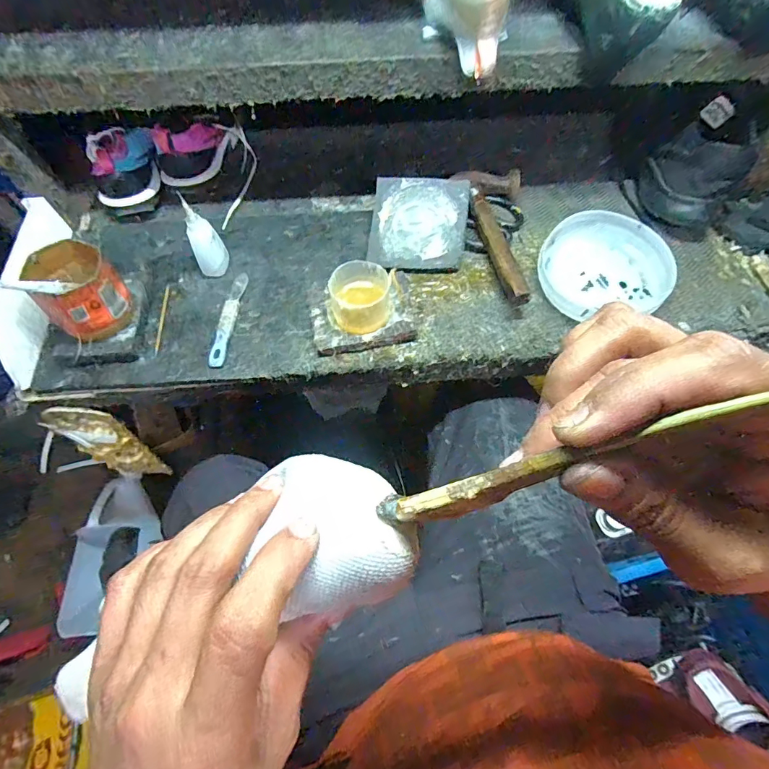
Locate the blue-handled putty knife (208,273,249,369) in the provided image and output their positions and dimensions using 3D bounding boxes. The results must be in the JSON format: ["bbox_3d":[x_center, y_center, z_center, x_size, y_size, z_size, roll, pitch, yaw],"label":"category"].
[{"bbox_3d":[-0.185,-0.081,0.519,0.019,0.011,0.136,4,65,1],"label":"blue-handled putty knife"}]

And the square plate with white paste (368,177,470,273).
[{"bbox_3d":[0.042,-0.199,0.542,0.115,0.010,0.117,7,87,6],"label":"square plate with white paste"}]

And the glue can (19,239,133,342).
[{"bbox_3d":[-0.328,-0.098,0.481,0.077,0.085,0.086,-36,70,-16],"label":"glue can"}]

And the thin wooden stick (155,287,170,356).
[{"bbox_3d":[-0.264,-0.076,0.518,0.006,0.005,0.098,-4,65,-3],"label":"thin wooden stick"}]

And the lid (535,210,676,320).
[{"bbox_3d":[0.257,-0.138,0.522,0.155,0.042,0.144,-9,65,-5],"label":"lid"}]

